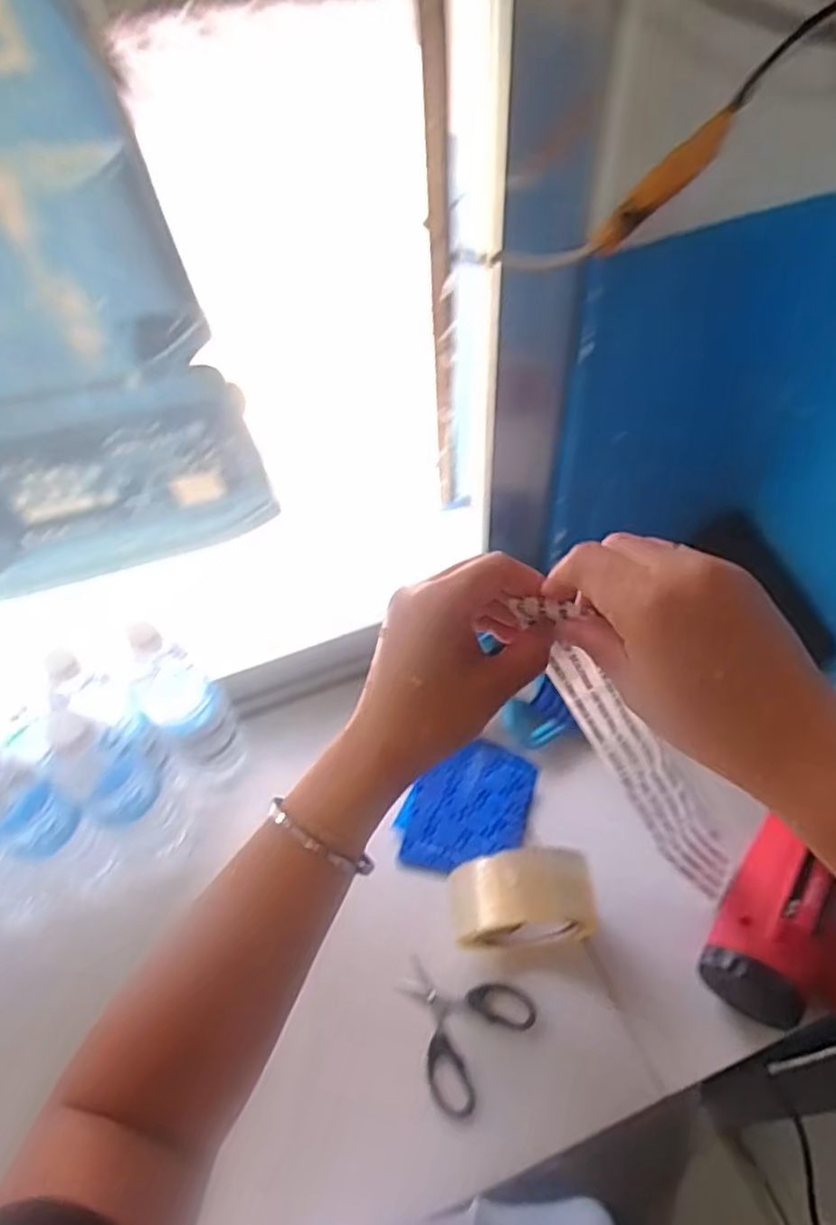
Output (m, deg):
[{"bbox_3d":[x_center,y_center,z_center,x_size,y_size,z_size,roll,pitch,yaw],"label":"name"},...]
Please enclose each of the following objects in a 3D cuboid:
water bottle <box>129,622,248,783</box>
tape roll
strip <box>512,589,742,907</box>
[{"bbox_3d":[-0.197,0.098,0.644,0.071,0.189,0.069,-34,58,-20],"label":"water bottle"},{"bbox_3d":[0.078,0.222,0.546,0.104,0.102,0.053,-7,53,-1],"label":"tape roll"},{"bbox_3d":[0.152,0.102,0.479,0.033,0.388,0.051,-14,49,27],"label":"strip"}]

